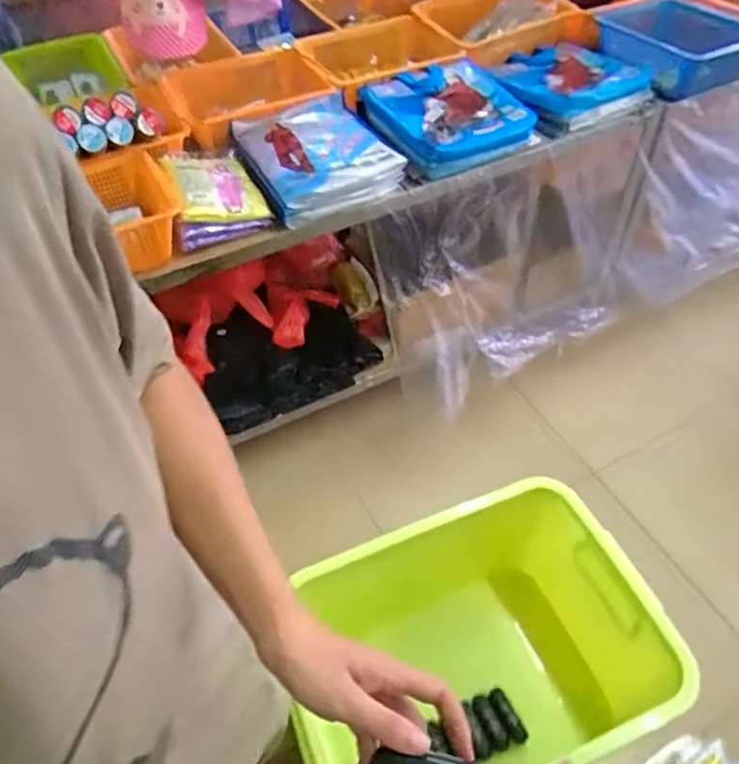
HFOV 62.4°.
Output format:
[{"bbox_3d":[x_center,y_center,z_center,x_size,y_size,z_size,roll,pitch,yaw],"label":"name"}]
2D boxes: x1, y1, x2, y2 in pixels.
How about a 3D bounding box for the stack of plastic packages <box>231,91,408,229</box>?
[{"bbox_3d":[-0.128,-0.529,1.375,0.293,0.065,0.386,-24,53,-16],"label":"stack of plastic packages"}]

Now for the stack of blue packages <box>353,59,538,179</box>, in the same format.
[{"bbox_3d":[0.183,-0.654,1.467,0.324,0.089,0.330,-25,53,-17],"label":"stack of blue packages"}]

